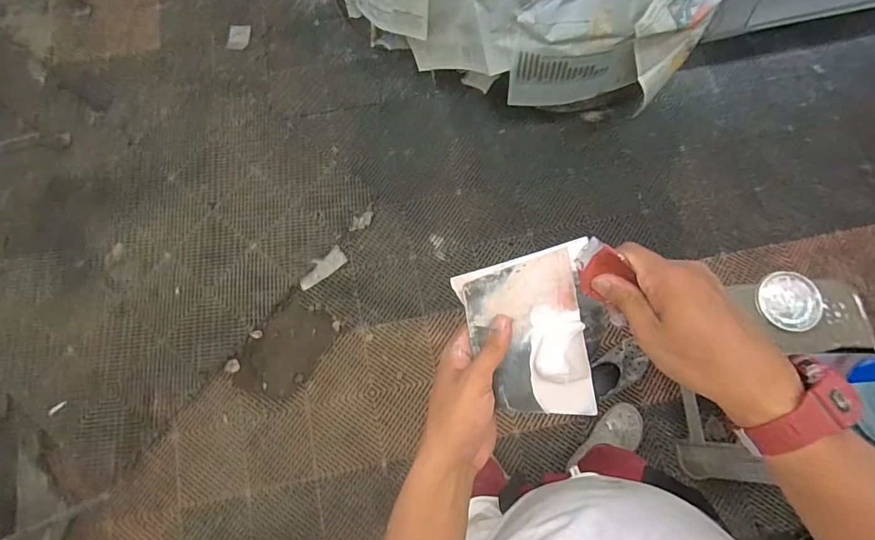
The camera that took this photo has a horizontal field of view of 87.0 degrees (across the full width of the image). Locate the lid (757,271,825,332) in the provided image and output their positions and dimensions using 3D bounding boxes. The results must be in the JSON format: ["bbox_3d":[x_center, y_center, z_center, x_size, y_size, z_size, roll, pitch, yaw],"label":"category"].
[{"bbox_3d":[0.915,0.080,1.194,0.145,0.022,0.151,0,74,1],"label":"lid"}]

